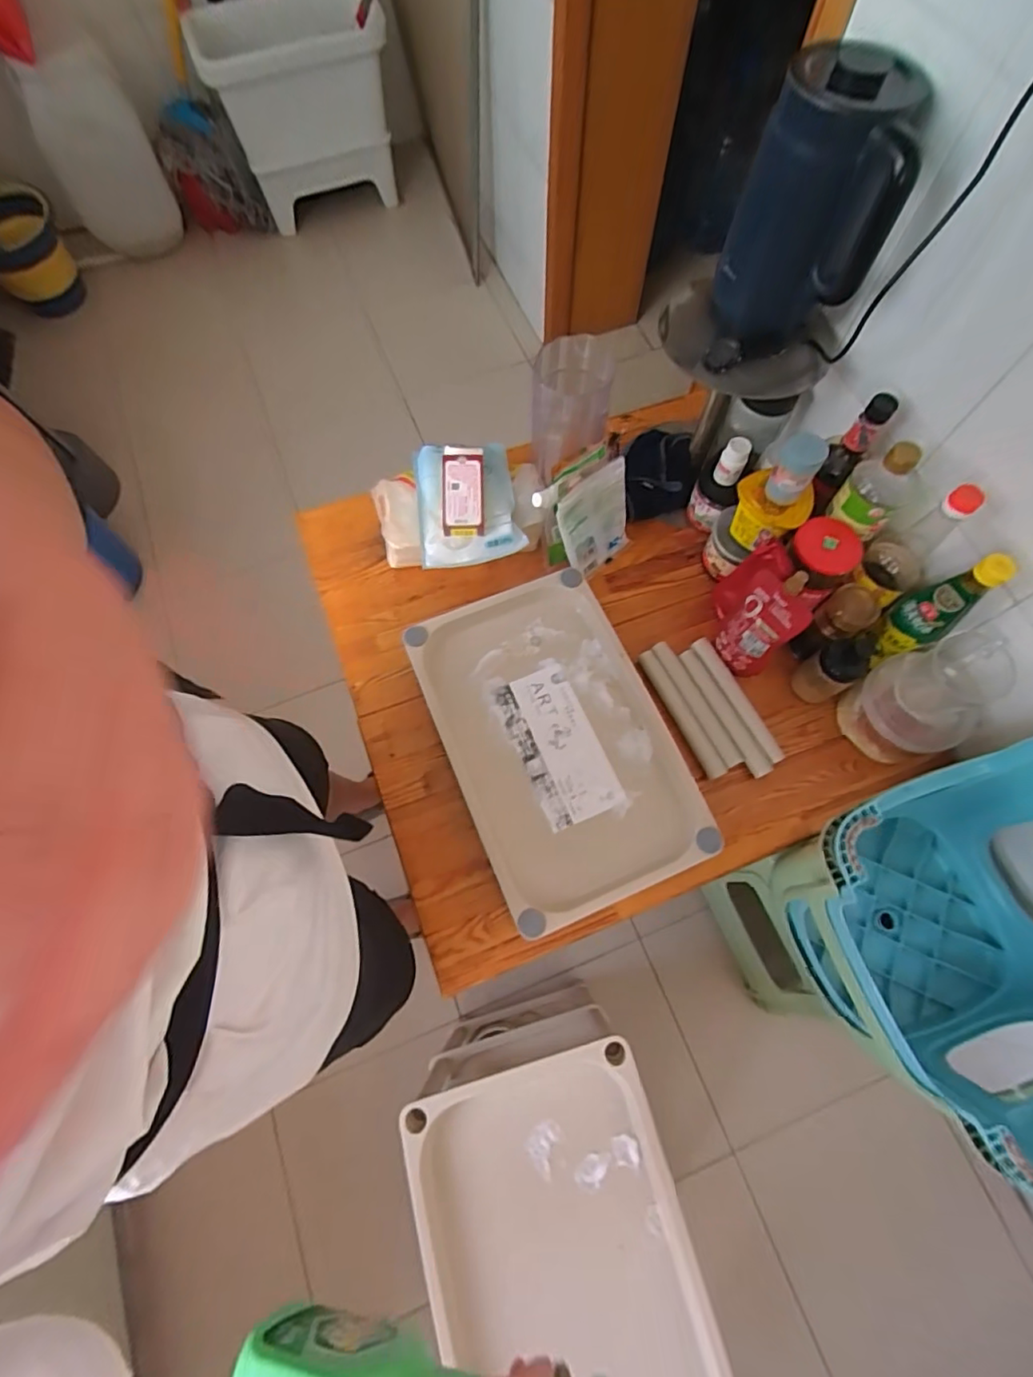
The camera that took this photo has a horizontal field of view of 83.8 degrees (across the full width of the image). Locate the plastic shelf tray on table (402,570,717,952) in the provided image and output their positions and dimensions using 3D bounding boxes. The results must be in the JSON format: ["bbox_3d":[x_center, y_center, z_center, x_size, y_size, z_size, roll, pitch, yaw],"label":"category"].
[{"bbox_3d":[0.055,0.069,0.798,0.282,0.059,0.441,-22,72,-7],"label":"plastic shelf tray on table"}]

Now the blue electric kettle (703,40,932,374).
[{"bbox_3d":[0.315,-0.498,0.630,0.136,0.235,0.126,6,71,3],"label":"blue electric kettle"}]

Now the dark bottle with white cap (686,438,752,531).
[{"bbox_3d":[0.305,-0.305,0.880,0.064,0.147,0.079,23,72,9],"label":"dark bottle with white cap"}]

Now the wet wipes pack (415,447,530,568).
[{"bbox_3d":[-0.074,-0.272,0.839,0.148,0.045,0.190,-10,71,-3],"label":"wet wipes pack"}]

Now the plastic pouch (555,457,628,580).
[{"bbox_3d":[0.120,-0.249,0.859,0.124,0.152,0.015,-38,55,-16],"label":"plastic pouch"}]

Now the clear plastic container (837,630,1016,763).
[{"bbox_3d":[0.524,0.015,0.744,0.127,0.168,0.123,0,70,1],"label":"clear plastic container"}]

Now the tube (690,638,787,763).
[{"bbox_3d":[0.316,0.016,0.828,0.032,0.032,0.199,-27,72,-8],"label":"tube"}]

